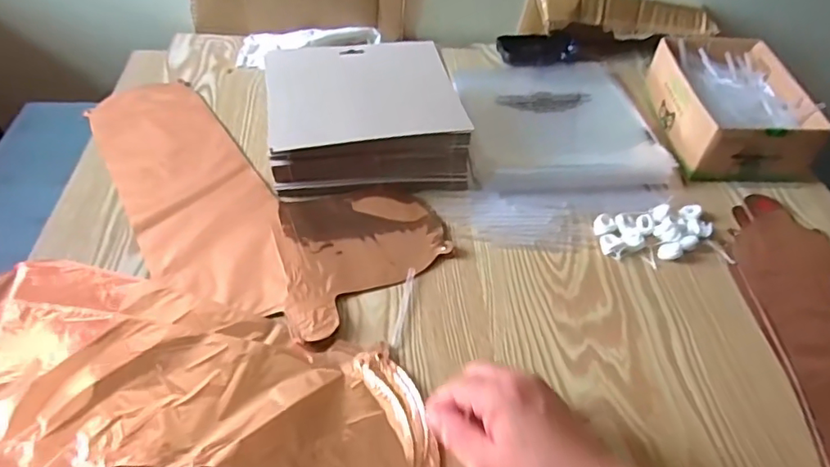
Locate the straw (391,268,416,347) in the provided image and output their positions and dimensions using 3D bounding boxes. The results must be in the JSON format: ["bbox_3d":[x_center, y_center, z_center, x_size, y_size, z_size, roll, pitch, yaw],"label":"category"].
[{"bbox_3d":[-0.009,0.061,0.467,0.008,0.005,0.078,9,47,5],"label":"straw"}]

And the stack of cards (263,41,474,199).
[{"bbox_3d":[-0.054,-0.127,0.591,0.199,0.070,0.179,-5,48,-9],"label":"stack of cards"}]

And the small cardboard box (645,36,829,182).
[{"bbox_3d":[0.363,-0.148,0.634,0.138,0.067,0.191,2,47,-2],"label":"small cardboard box"}]

